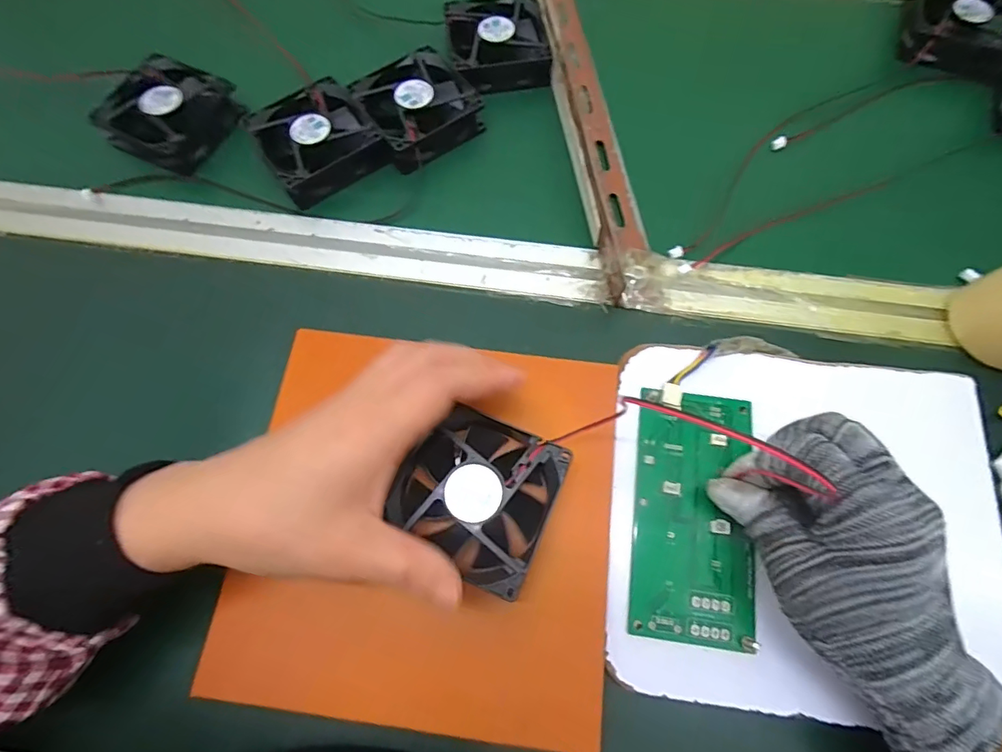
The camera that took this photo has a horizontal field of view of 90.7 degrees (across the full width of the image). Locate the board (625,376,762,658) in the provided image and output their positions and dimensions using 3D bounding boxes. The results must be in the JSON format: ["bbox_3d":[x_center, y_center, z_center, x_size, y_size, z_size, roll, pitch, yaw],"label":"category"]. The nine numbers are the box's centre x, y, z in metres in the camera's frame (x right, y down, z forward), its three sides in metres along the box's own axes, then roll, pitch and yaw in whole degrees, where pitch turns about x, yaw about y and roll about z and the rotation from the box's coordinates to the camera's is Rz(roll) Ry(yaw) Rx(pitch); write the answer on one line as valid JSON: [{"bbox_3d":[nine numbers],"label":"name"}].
[{"bbox_3d":[0.108,0.074,0.275,0.064,0.009,0.134,6,72,4],"label":"board"}]

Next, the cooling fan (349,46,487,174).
[{"bbox_3d":[-0.063,-0.210,0.387,0.080,0.024,0.086,-33,72,-10],"label":"cooling fan"}]

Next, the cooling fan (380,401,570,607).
[{"bbox_3d":[-0.014,0.062,0.267,0.082,0.031,0.080,24,72,10],"label":"cooling fan"}]

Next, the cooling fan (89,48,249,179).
[{"bbox_3d":[-0.260,-0.207,0.388,0.083,0.033,0.086,28,71,11],"label":"cooling fan"}]

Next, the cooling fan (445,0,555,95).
[{"bbox_3d":[-0.002,-0.280,0.410,0.079,0.021,0.085,-7,69,-1],"label":"cooling fan"}]

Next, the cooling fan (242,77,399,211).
[{"bbox_3d":[-0.139,-0.181,0.379,0.082,0.028,0.082,-32,72,-9],"label":"cooling fan"}]

